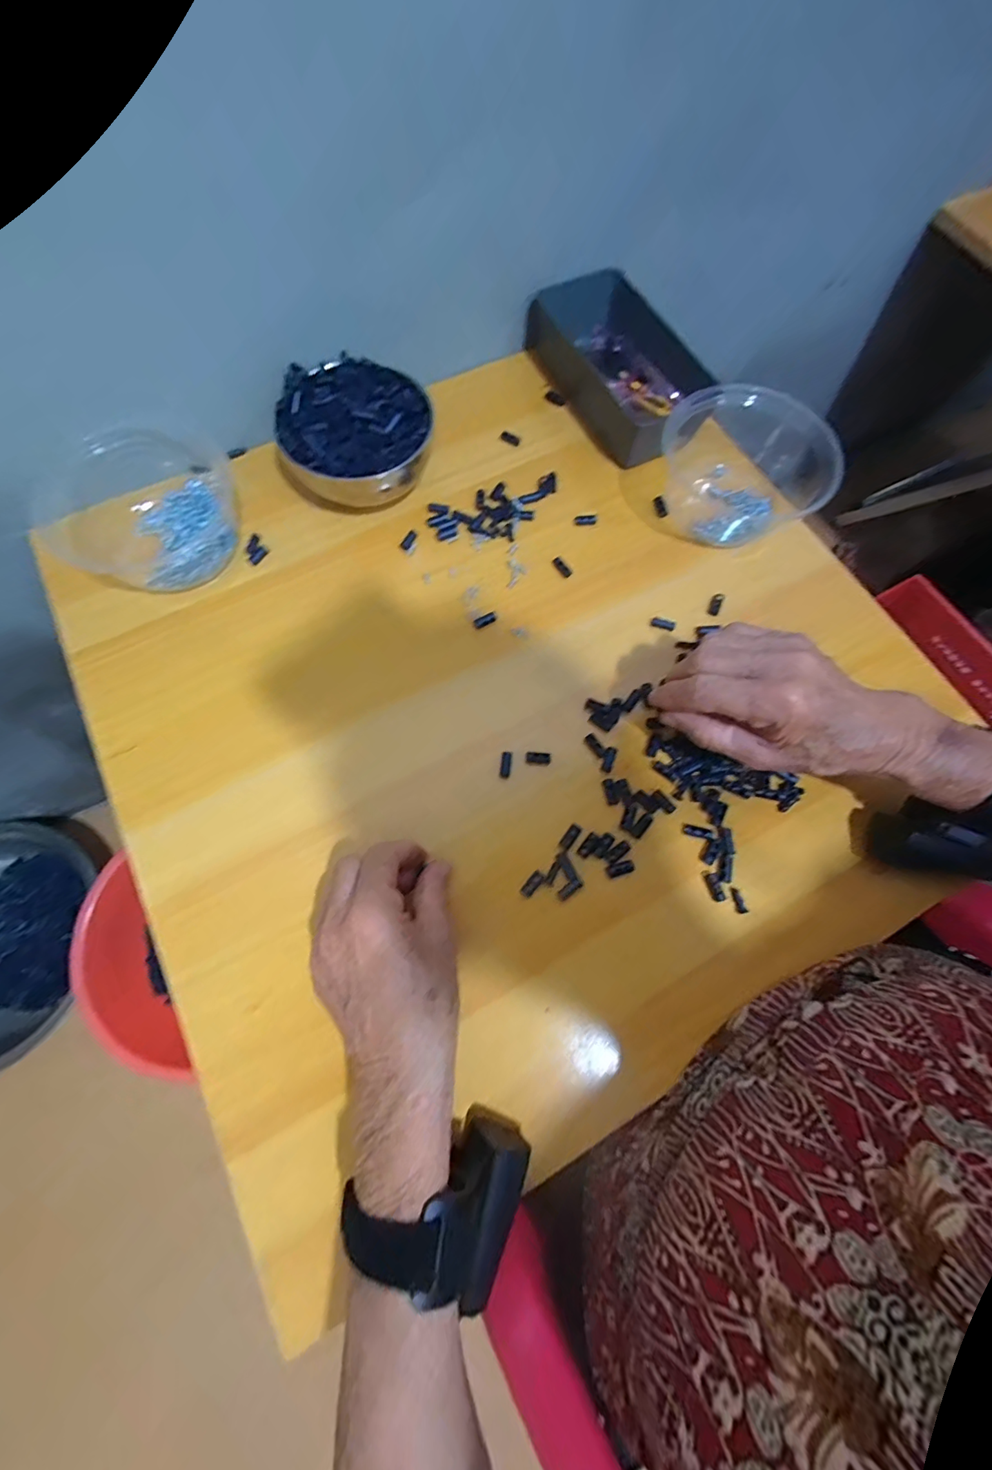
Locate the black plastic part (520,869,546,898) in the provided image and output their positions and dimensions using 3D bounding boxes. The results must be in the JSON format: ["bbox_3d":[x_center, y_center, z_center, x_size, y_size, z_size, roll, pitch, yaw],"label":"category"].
[{"bbox_3d":[0.025,0.100,0.322,0.008,0.004,0.019,42,75,11],"label":"black plastic part"}]

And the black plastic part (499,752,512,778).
[{"bbox_3d":[0.007,0.021,0.347,0.008,0.004,0.019,9,72,1],"label":"black plastic part"}]

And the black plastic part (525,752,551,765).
[{"bbox_3d":[0.031,0.017,0.349,0.018,0.004,0.009,5,72,-1],"label":"black plastic part"}]

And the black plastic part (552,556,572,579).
[{"bbox_3d":[0.055,-0.140,0.400,0.008,0.004,0.020,-36,77,-13],"label":"black plastic part"}]

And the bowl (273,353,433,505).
[{"bbox_3d":[-0.114,-0.246,0.399,0.118,0.062,0.117,1,72,-2],"label":"bowl"}]

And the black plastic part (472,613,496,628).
[{"bbox_3d":[-0.009,-0.092,0.384,0.019,0.005,0.008,-28,75,-10],"label":"black plastic part"}]

